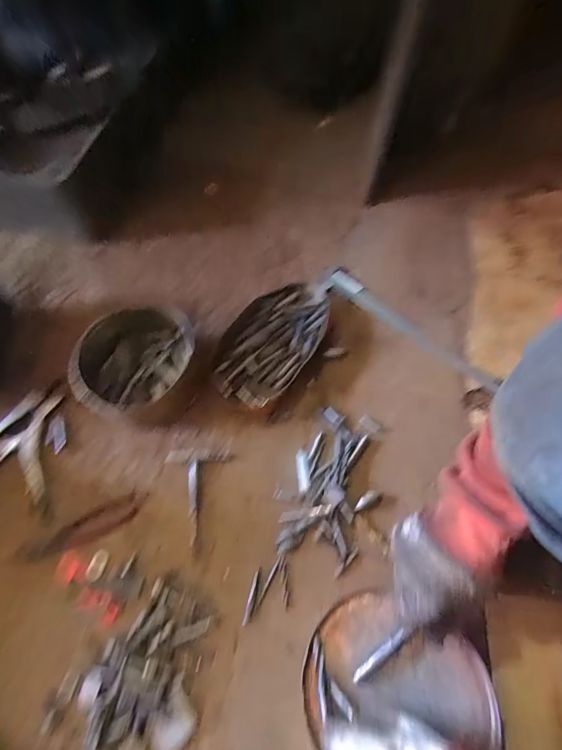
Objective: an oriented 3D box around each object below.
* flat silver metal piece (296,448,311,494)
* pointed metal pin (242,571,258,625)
[{"bbox_3d":[0.033,0.143,0.542,0.018,0.012,0.065,-5,61,-2],"label":"flat silver metal piece"},{"bbox_3d":[-0.041,0.299,0.482,0.007,0.004,0.062,12,62,10],"label":"pointed metal pin"}]

